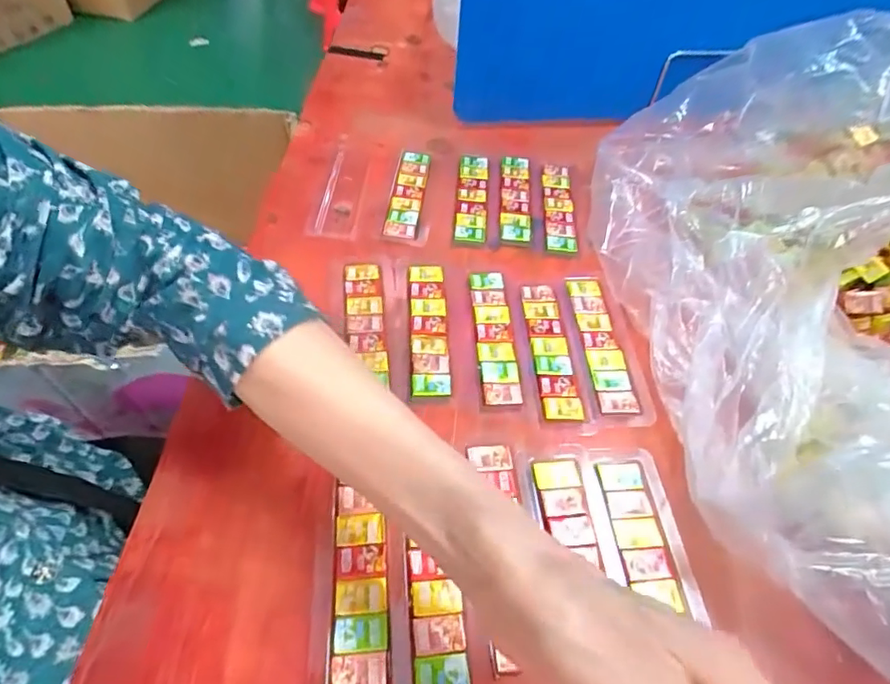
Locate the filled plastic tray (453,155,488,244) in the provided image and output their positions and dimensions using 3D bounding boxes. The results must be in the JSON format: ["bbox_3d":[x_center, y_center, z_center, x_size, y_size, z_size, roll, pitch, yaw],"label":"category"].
[{"bbox_3d":[0.024,-0.129,0.479,0.026,0.008,0.109,6,51,-1],"label":"filled plastic tray"}]

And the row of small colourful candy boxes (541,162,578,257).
[{"bbox_3d":[0.101,-0.119,0.481,0.027,0.007,0.119,7,51,0],"label":"row of small colourful candy boxes"}]

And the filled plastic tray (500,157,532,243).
[{"bbox_3d":[0.063,-0.129,0.483,0.026,0.007,0.113,6,51,-1],"label":"filled plastic tray"}]

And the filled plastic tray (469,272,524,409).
[{"bbox_3d":[0.036,-0.006,0.388,0.028,0.004,0.122,0,51,-5],"label":"filled plastic tray"}]

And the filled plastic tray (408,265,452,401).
[{"bbox_3d":[-0.012,-0.011,0.389,0.027,0.004,0.123,1,51,-5],"label":"filled plastic tray"}]

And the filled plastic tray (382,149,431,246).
[{"bbox_3d":[-0.032,-0.130,0.477,0.035,0.010,0.121,4,51,-2],"label":"filled plastic tray"}]

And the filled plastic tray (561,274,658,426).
[{"bbox_3d":[0.113,0.003,0.389,0.039,0.010,0.131,0,51,-6],"label":"filled plastic tray"}]

